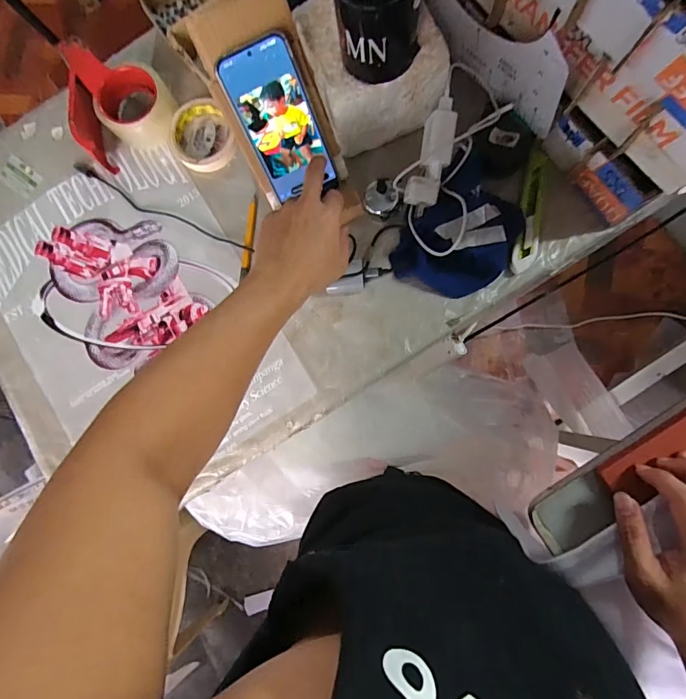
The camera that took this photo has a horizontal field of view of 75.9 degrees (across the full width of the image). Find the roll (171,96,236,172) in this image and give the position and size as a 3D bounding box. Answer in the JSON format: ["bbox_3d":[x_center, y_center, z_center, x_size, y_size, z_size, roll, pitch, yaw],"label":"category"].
[{"bbox_3d":[-0.188,-0.291,0.596,0.082,0.021,0.094,-20,82,3],"label":"roll"}]

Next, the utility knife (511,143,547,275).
[{"bbox_3d":[0.230,-0.172,0.535,0.028,0.016,0.160,11,85,7],"label":"utility knife"}]

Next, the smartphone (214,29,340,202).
[{"bbox_3d":[-0.067,-0.245,0.481,0.078,0.154,0.006,-23,38,3],"label":"smartphone"}]

